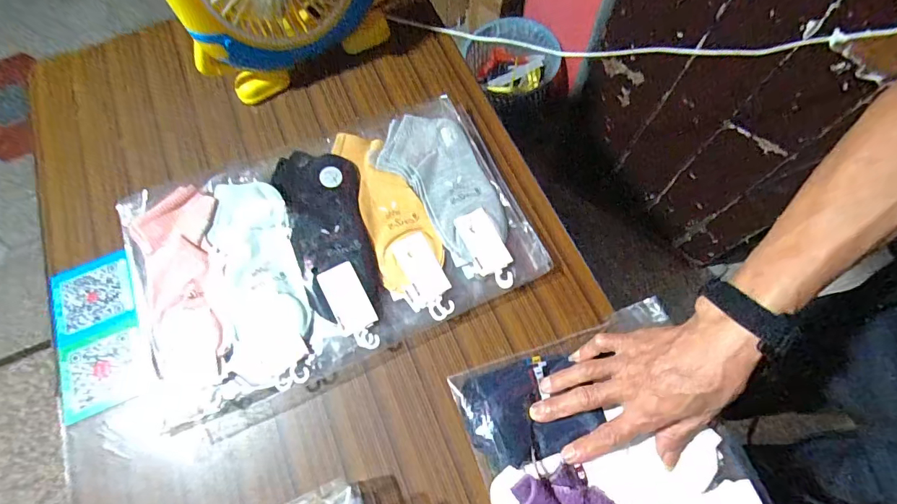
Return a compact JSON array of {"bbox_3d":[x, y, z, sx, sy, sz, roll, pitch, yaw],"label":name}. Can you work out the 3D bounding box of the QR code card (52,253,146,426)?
[{"bbox_3d":[-0.394,0.089,0.473,0.102,0.008,0.174,-23,71,-1],"label":"QR code card"}]

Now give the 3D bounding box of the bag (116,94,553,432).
[{"bbox_3d":[-0.132,-0.010,0.474,0.438,0.050,0.262,-22,70,-7],"label":"bag"}]

